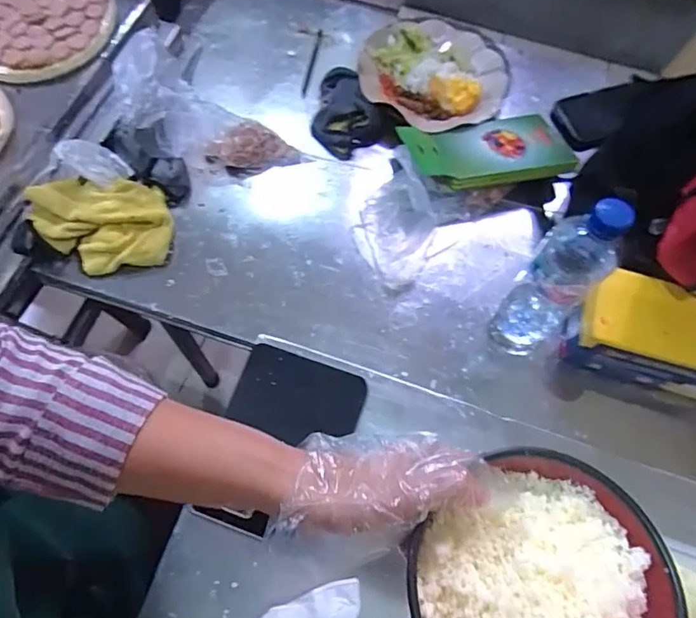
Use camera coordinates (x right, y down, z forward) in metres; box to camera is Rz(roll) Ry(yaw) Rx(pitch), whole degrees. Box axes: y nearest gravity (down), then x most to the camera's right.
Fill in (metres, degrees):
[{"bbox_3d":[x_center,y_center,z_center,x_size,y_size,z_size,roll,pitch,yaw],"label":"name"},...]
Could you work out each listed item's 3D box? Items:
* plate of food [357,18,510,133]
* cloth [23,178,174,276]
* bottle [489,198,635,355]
[{"bbox_3d":[0.129,-0.352,0.750,0.225,0.034,0.204,-40,74,-16],"label":"plate of food"},{"bbox_3d":[-0.297,-0.103,0.622,0.153,0.047,0.112,-6,68,-4],"label":"cloth"},{"bbox_3d":[0.211,-0.023,0.514,0.061,0.224,0.068,-39,74,-16],"label":"bottle"}]

